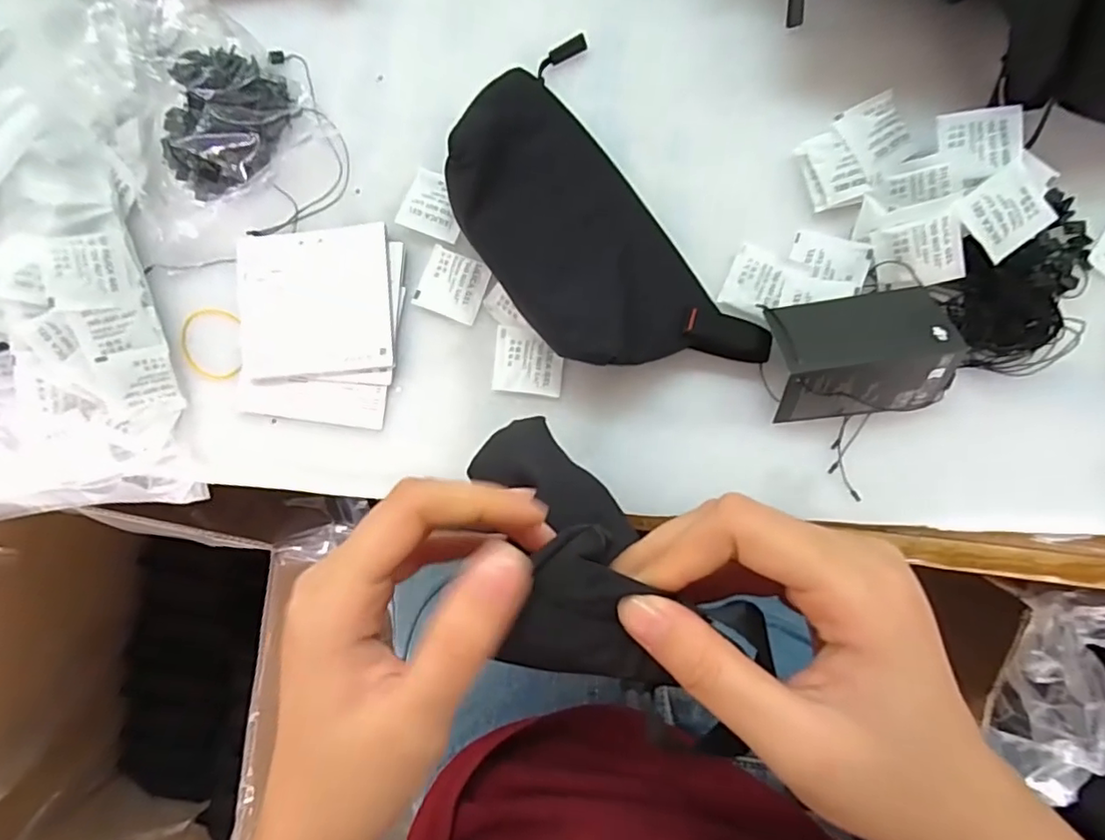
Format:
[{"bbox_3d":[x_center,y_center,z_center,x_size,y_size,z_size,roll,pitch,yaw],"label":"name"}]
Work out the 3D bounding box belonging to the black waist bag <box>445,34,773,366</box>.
[{"bbox_3d":[0.017,-0.103,0.334,0.102,0.049,0.215,-37,85,4],"label":"black waist bag"}]

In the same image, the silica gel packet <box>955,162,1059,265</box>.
[{"bbox_3d":[0.243,-0.111,0.308,0.040,0.005,0.039,-37,85,4],"label":"silica gel packet"}]

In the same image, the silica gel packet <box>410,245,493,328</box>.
[{"bbox_3d":[-0.063,-0.085,0.364,0.041,0.004,0.038,23,91,6],"label":"silica gel packet"}]

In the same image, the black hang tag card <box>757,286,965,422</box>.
[{"bbox_3d":[0.168,-0.037,0.316,0.092,0.044,0.068,-8,88,6],"label":"black hang tag card"}]

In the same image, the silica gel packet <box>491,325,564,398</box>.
[{"bbox_3d":[-0.015,-0.036,0.360,0.043,0.004,0.040,7,89,6],"label":"silica gel packet"}]

